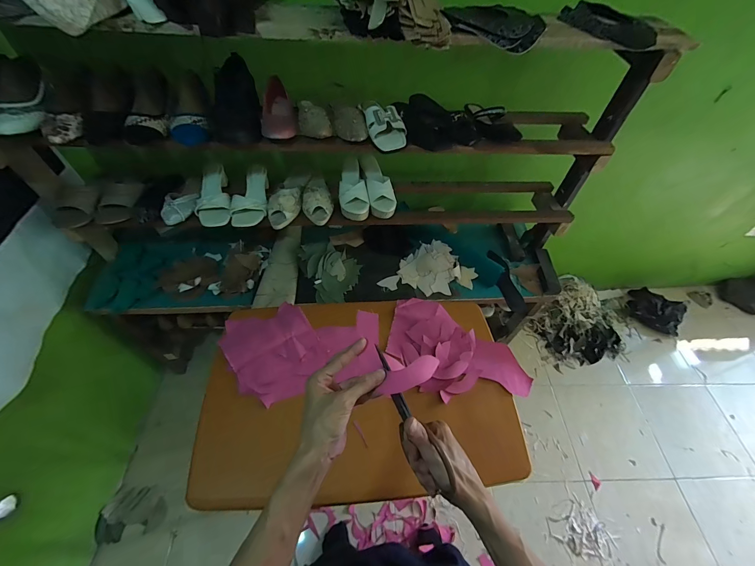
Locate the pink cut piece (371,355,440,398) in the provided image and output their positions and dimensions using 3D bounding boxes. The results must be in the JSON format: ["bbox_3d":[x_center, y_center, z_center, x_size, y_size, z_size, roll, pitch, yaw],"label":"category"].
[{"bbox_3d":[0.048,0.126,0.437,0.092,0.017,0.035,-24,59,-21],"label":"pink cut piece"}]

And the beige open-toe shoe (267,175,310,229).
[{"bbox_3d":[-0.266,-0.263,0.949,0.091,0.070,0.244,2,53,-2],"label":"beige open-toe shoe"}]

